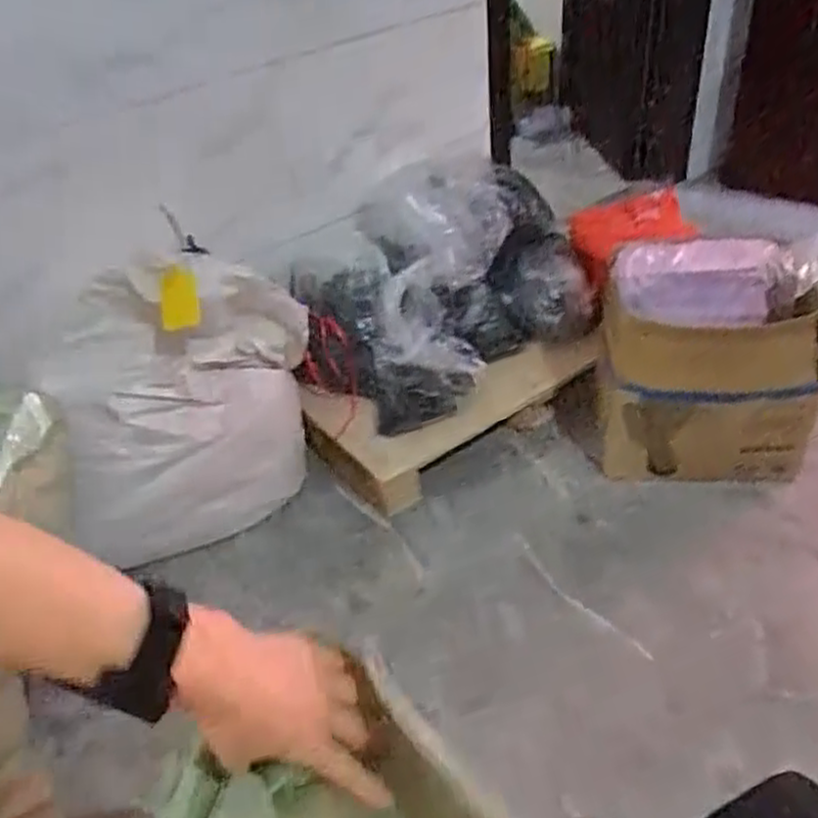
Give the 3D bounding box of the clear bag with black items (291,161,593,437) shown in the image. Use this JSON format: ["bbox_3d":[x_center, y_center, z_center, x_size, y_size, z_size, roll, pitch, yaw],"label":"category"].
[{"bbox_3d":[0.074,-0.274,1.763,0.624,0.429,0.361,-32,46,-28],"label":"clear bag with black items"}]

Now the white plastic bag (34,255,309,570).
[{"bbox_3d":[-0.423,-0.003,1.524,0.521,0.502,0.222,-19,41,-14],"label":"white plastic bag"}]

